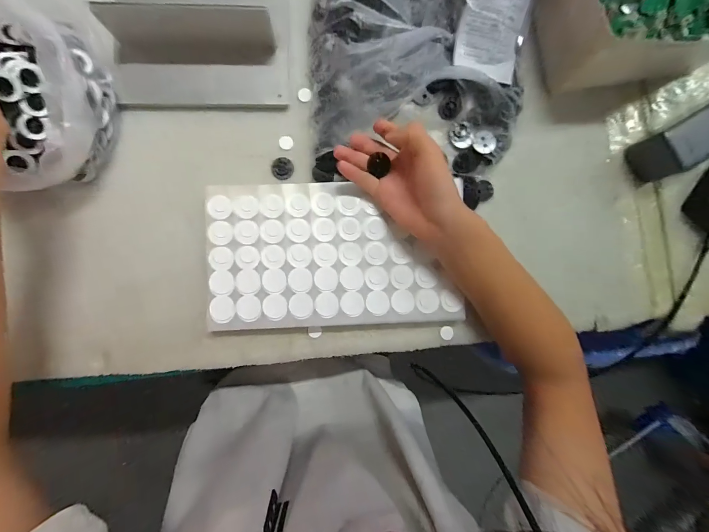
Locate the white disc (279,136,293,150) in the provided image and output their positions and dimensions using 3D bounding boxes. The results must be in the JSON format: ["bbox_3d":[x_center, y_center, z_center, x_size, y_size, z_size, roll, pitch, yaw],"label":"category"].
[{"bbox_3d":[-0.083,-0.150,0.377,0.016,0.004,0.016,0,87,-2],"label":"white disc"}]

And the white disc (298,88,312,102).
[{"bbox_3d":[-0.061,-0.209,0.377,0.016,0.004,0.016,0,87,-2],"label":"white disc"}]

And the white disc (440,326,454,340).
[{"bbox_3d":[0.115,0.083,0.382,0.017,0.004,0.016,0,87,-2],"label":"white disc"}]

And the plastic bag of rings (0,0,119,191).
[{"bbox_3d":[-0.322,-0.174,0.322,0.104,0.070,0.179,-11,88,-3],"label":"plastic bag of rings"}]

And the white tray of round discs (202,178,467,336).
[{"bbox_3d":[-0.024,-0.013,0.362,0.276,0.025,0.160,-2,87,-2],"label":"white tray of round discs"}]

